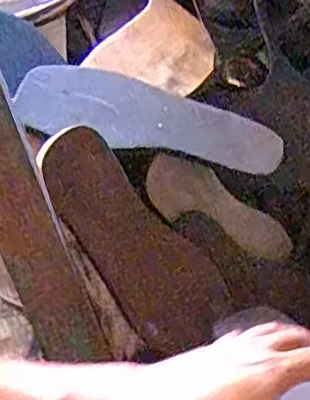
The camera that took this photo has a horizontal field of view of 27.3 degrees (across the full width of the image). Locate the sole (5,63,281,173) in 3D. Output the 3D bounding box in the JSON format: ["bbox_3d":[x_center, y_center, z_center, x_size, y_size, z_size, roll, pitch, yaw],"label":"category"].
[{"bbox_3d":[-0.003,-0.084,0.620,0.248,0.018,0.102,4,52,-16],"label":"sole"}]

